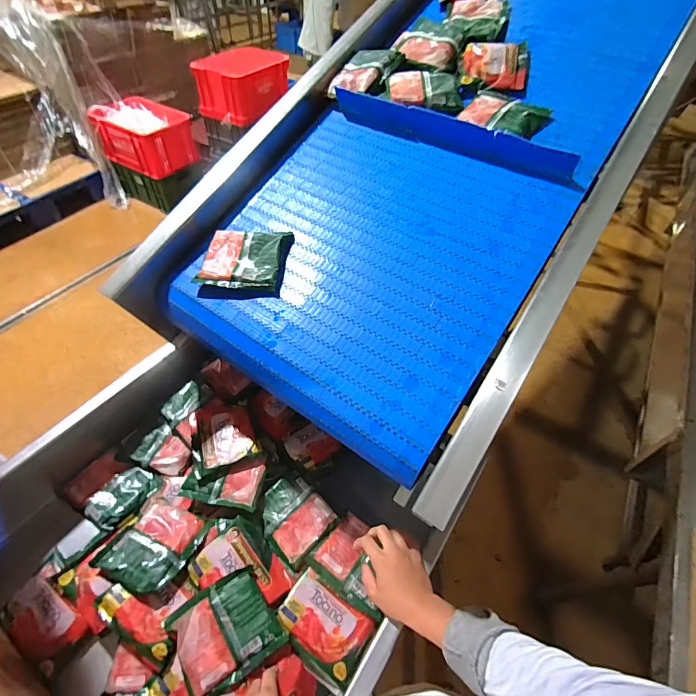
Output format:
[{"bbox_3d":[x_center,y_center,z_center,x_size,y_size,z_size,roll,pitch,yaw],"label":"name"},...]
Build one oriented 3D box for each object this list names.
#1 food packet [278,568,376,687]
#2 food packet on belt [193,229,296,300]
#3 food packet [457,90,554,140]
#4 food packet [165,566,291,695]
[{"bbox_3d":[-0.038,0.441,0.609,0.137,0.030,0.097,28,54,20],"label":"food packet"},{"bbox_3d":[-0.180,-0.147,0.659,0.144,0.027,0.132,3,70,9],"label":"food packet on belt"},{"bbox_3d":[0.285,-0.423,0.700,0.152,0.020,0.115,30,67,24],"label":"food packet"},{"bbox_3d":[-0.188,0.440,0.595,0.142,0.032,0.132,-25,55,-22],"label":"food packet"}]

